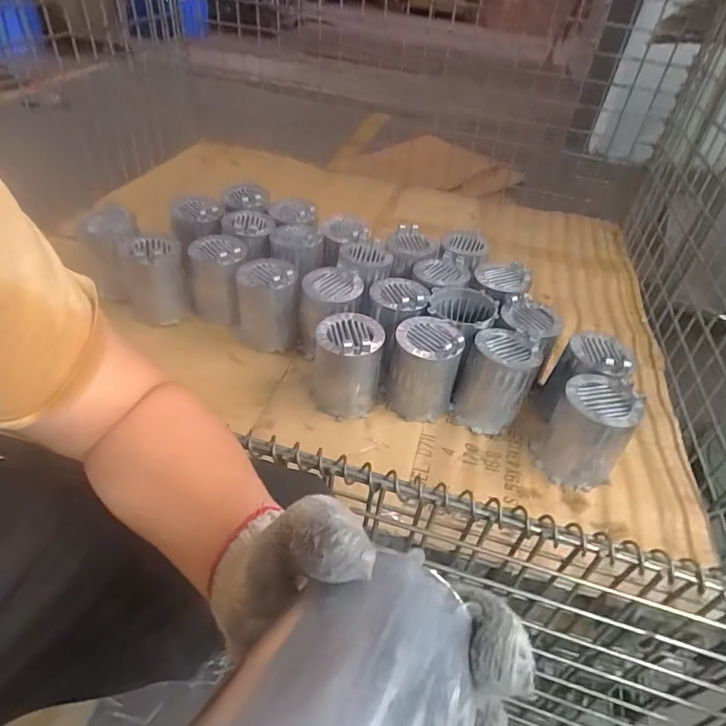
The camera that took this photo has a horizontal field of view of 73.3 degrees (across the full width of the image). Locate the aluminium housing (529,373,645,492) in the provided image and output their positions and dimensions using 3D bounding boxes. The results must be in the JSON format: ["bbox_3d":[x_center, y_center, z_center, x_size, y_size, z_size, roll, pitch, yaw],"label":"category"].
[{"bbox_3d":[0.276,0.085,0.603,0.093,0.120,0.090,28,46,20],"label":"aluminium housing"}]

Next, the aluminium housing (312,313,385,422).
[{"bbox_3d":[-0.022,0.007,0.652,0.087,0.123,0.081,3,43,-5],"label":"aluminium housing"}]

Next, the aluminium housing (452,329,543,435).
[{"bbox_3d":[0.180,0.026,0.661,0.092,0.108,0.093,4,42,-4],"label":"aluminium housing"}]

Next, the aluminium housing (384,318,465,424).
[{"bbox_3d":[0.080,0.009,0.661,0.092,0.128,0.089,17,43,10],"label":"aluminium housing"}]

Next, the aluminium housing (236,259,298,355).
[{"bbox_3d":[-0.145,-0.088,0.741,0.086,0.132,0.091,-7,44,-16],"label":"aluminium housing"}]

